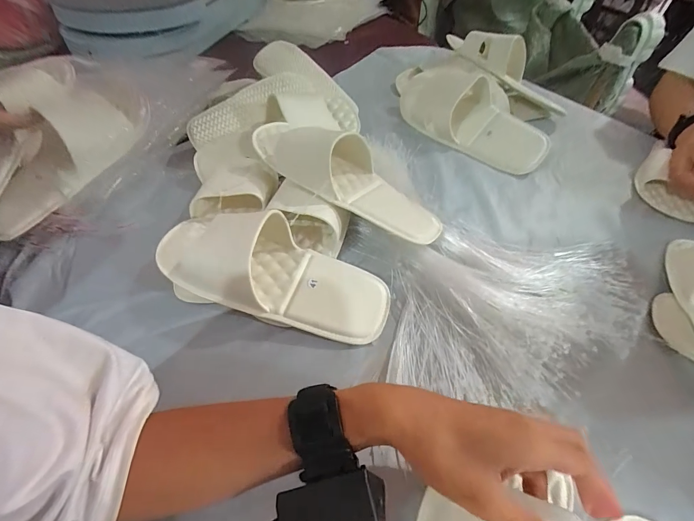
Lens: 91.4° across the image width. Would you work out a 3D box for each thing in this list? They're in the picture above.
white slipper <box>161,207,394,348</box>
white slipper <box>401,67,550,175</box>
[{"bbox_3d":[-0.084,0.004,0.379,0.273,0.078,0.112,14,54,7],"label":"white slipper"},{"bbox_3d":[0.211,-0.250,0.584,0.279,0.092,0.112,34,58,21],"label":"white slipper"}]

